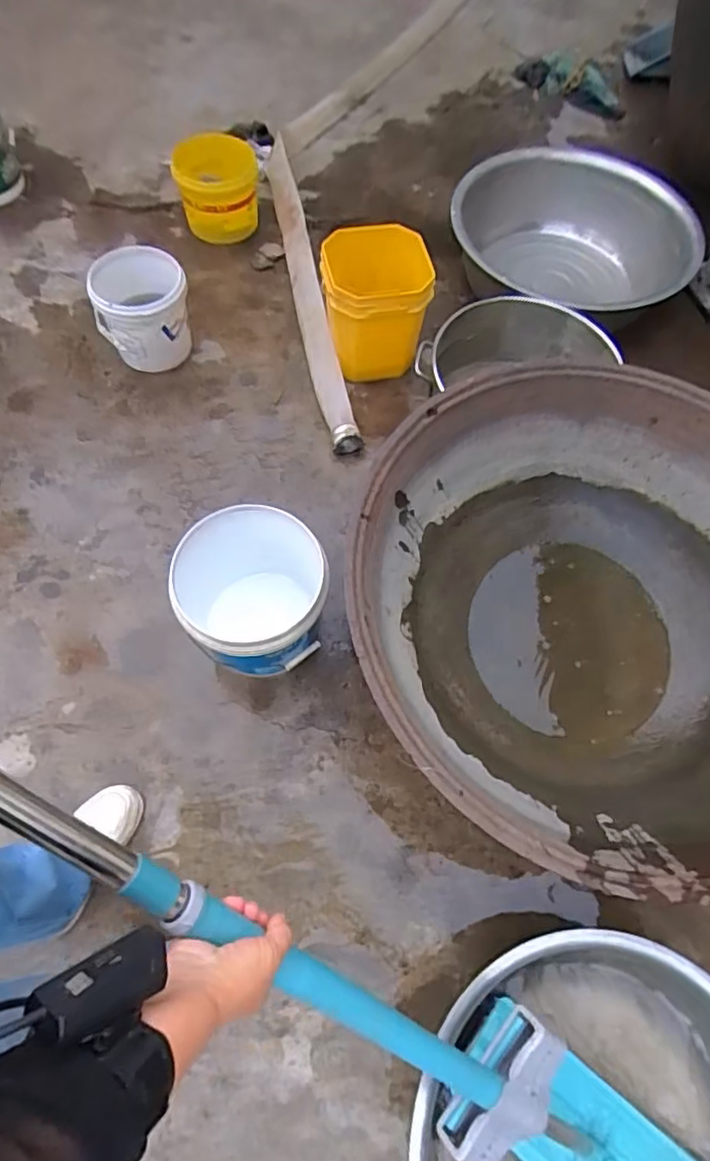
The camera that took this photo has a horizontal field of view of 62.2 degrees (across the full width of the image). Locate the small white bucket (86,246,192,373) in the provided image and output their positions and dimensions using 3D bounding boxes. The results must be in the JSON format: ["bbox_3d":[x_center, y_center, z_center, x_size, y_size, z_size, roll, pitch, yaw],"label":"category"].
[{"bbox_3d":[-0.517,-0.657,1.453,0.228,0.189,0.195,-15,67,-10],"label":"small white bucket"}]

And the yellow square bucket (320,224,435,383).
[{"bbox_3d":[0.047,-0.668,1.445,0.244,0.291,0.224,-6,65,-5],"label":"yellow square bucket"}]

